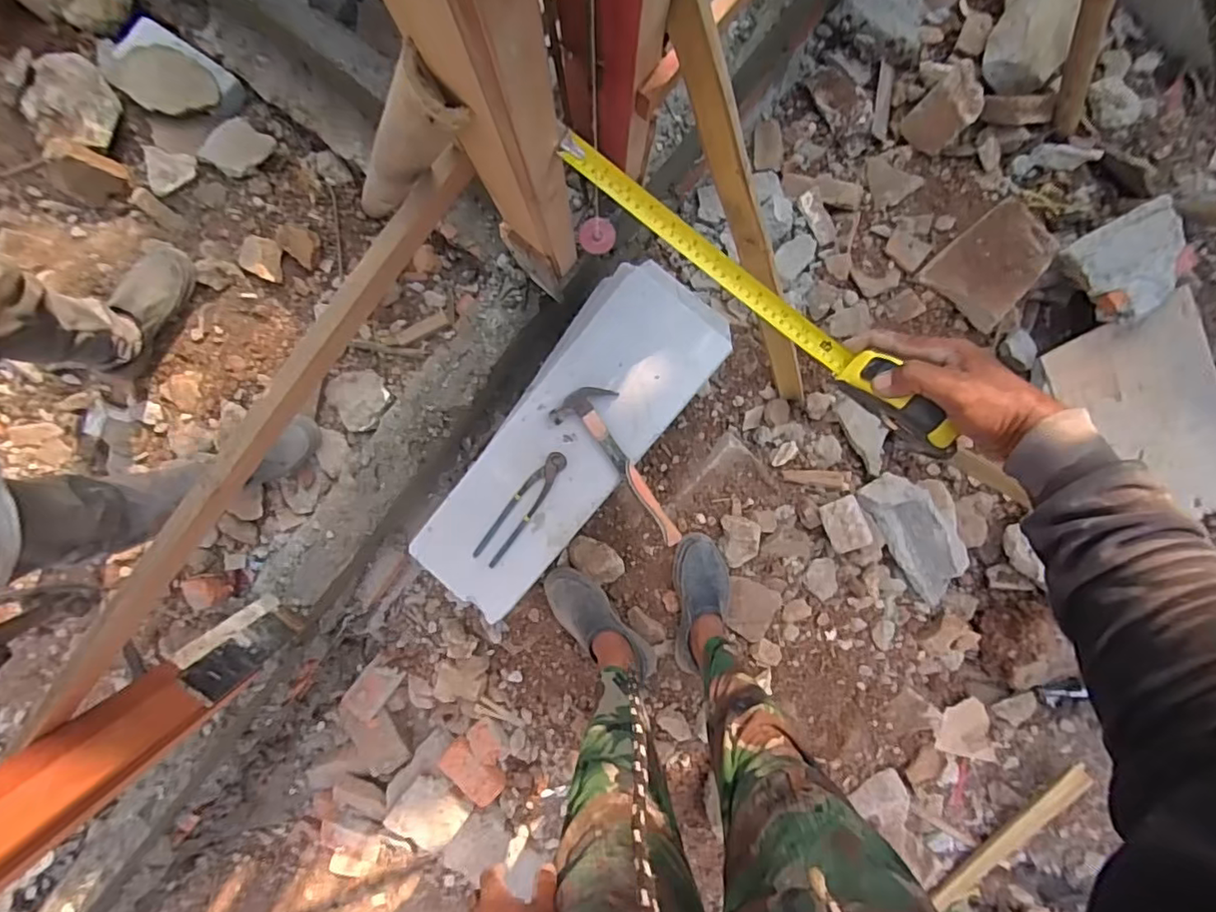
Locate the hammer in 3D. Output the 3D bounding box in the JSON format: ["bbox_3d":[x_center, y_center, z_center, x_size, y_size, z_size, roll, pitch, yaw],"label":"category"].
[{"bbox_3d":[0.039,0.005,0.920,0.101,0.033,0.284,-43,96,4],"label":"hammer"}]

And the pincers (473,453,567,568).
[{"bbox_3d":[-0.142,0.086,0.959,0.045,0.018,0.219,35,95,-5],"label":"pincers"}]

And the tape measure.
[{"bbox_3d":[0.131,-0.147,0.526,0.420,0.072,0.038,40,95,4],"label":"tape measure"}]

